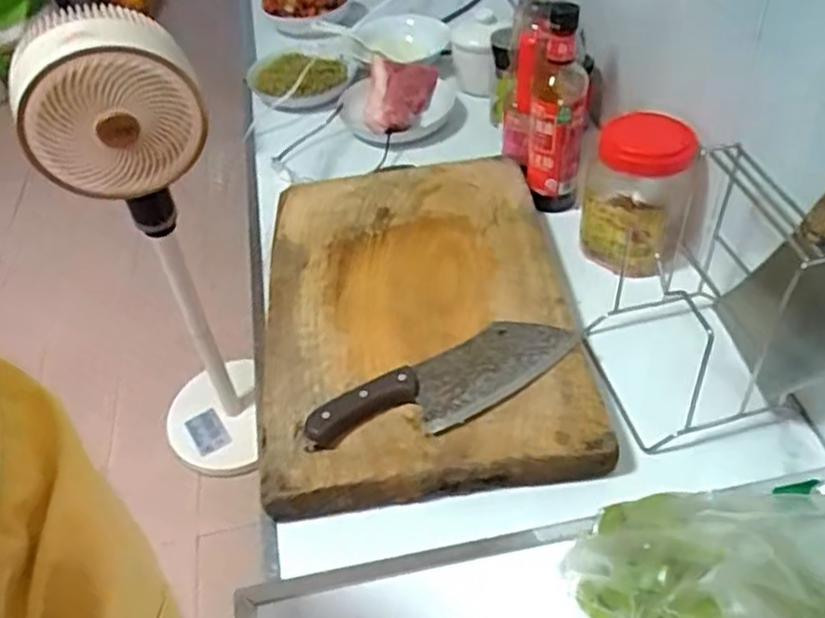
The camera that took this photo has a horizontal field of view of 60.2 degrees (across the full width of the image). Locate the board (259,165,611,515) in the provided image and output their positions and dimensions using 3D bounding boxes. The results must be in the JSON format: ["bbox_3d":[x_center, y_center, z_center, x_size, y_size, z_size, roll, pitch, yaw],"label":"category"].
[{"bbox_3d":[0.005,-0.002,0.760,0.320,0.043,0.440,-8,46,-1],"label":"board"}]

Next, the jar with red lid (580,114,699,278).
[{"bbox_3d":[0.245,-0.121,0.779,0.109,0.155,0.095,11,48,16],"label":"jar with red lid"}]

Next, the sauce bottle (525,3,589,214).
[{"bbox_3d":[0.168,-0.223,0.821,0.066,0.234,0.069,6,47,12],"label":"sauce bottle"}]

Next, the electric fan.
[{"bbox_3d":[-0.410,-0.045,1.225,0.214,0.943,0.240,-31,51,-22],"label":"electric fan"}]

